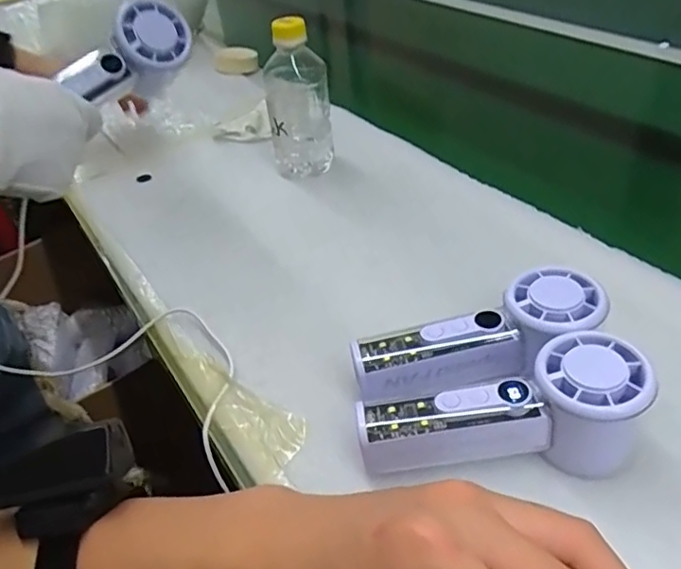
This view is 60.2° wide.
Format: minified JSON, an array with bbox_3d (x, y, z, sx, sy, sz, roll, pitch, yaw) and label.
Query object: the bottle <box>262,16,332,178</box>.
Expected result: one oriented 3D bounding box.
[{"bbox_3d":[-0.041,-0.177,0.568,0.061,0.146,0.058,-4,39,3],"label":"bottle"}]

